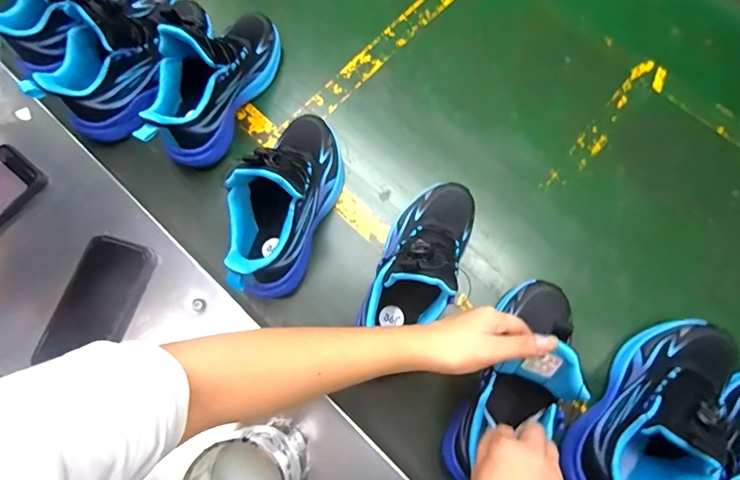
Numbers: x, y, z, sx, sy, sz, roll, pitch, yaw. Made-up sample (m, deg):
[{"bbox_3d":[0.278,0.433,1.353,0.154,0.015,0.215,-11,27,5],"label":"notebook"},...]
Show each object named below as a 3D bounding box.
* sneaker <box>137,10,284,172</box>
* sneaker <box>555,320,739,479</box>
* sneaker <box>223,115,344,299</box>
[{"bbox_3d":[-0.198,-0.206,0.526,0.082,0.138,0.234,22,76,7],"label":"sneaker"},{"bbox_3d":[0.285,0.170,0.409,0.076,0.121,0.227,38,78,11],"label":"sneaker"},{"bbox_3d":[-0.094,-0.050,0.472,0.083,0.139,0.224,20,77,8],"label":"sneaker"}]

